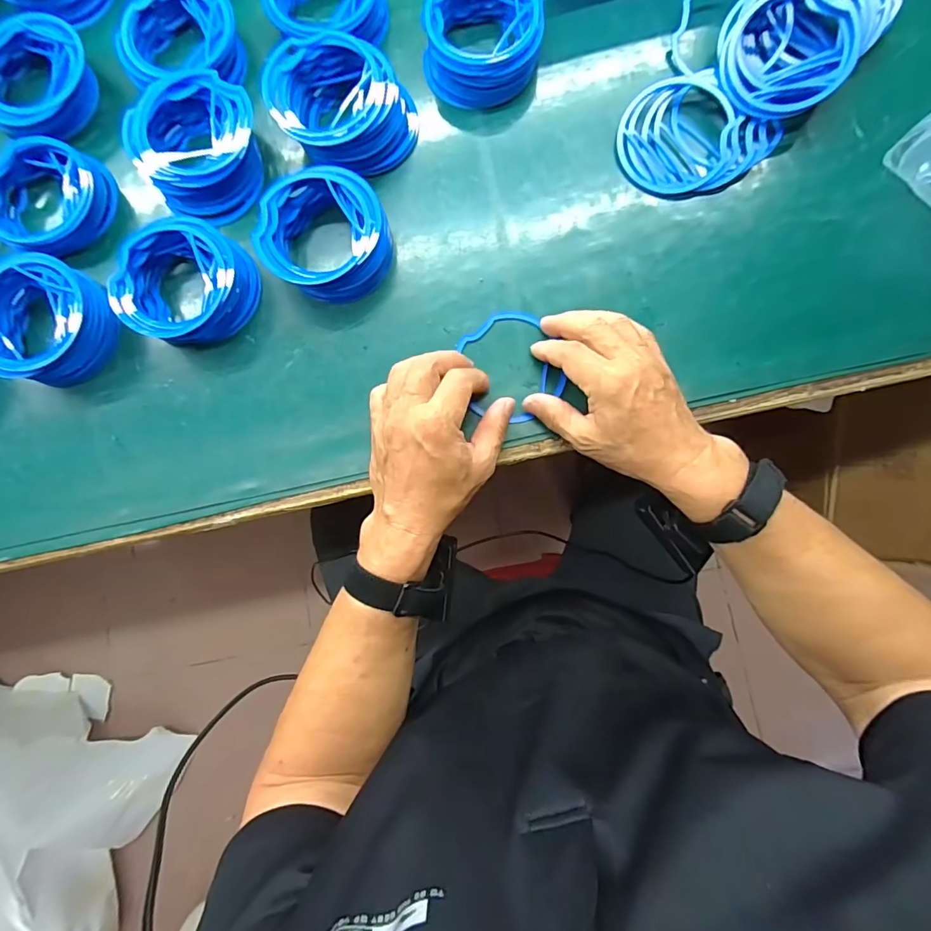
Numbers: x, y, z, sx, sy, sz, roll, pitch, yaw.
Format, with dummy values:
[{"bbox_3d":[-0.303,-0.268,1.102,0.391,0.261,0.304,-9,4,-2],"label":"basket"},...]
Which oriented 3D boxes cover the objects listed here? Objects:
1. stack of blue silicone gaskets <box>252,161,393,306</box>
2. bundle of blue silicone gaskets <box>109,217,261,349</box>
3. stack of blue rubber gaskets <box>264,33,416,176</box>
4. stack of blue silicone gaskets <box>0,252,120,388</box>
[{"bbox_3d":[-0.115,-0.189,0.381,0.104,0.038,0.099,31,88,3],"label":"stack of blue silicone gaskets"},{"bbox_3d":[-0.231,-0.149,0.381,0.097,0.041,0.098,0,86,1],"label":"bundle of blue silicone gaskets"},{"bbox_3d":[-0.108,-0.302,0.390,0.095,0.039,0.115,-45,87,-2],"label":"stack of blue rubber gaskets"},{"bbox_3d":[-0.350,-0.118,0.384,0.099,0.032,0.104,38,88,3],"label":"stack of blue silicone gaskets"}]

